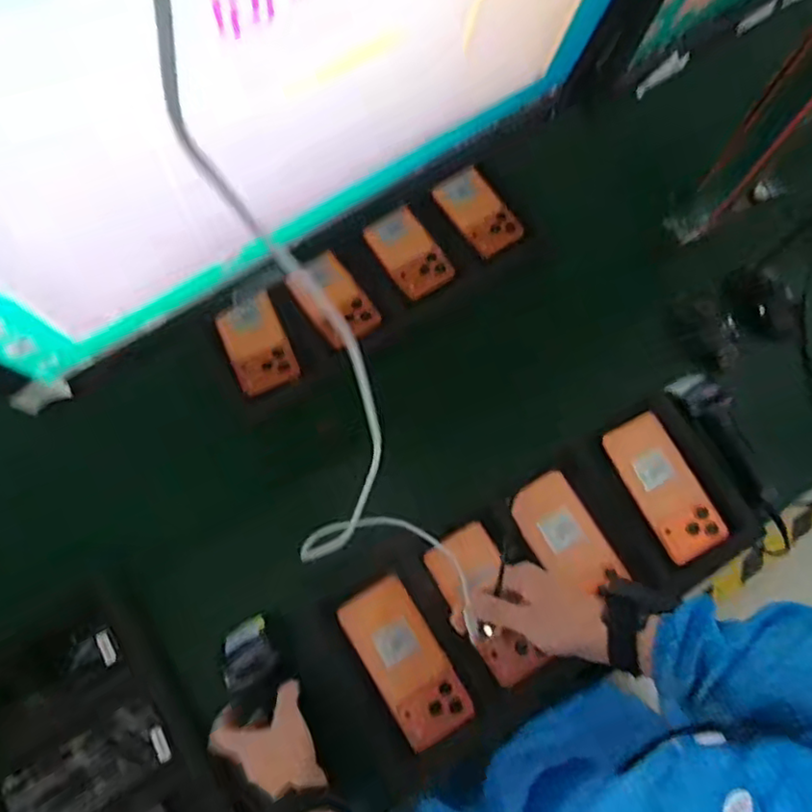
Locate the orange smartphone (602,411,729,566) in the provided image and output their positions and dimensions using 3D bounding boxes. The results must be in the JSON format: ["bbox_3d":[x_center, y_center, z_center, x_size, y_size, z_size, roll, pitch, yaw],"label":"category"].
[{"bbox_3d":[0.296,0.091,0.717,0.071,0.018,0.163,-25,69,-7],"label":"orange smartphone"}]

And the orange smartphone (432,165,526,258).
[{"bbox_3d":[0.104,-0.273,0.875,0.086,0.012,0.128,-37,82,-17],"label":"orange smartphone"}]

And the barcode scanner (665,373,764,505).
[{"bbox_3d":[0.380,0.036,0.748,0.057,0.040,0.167,-27,82,-8],"label":"barcode scanner"}]

